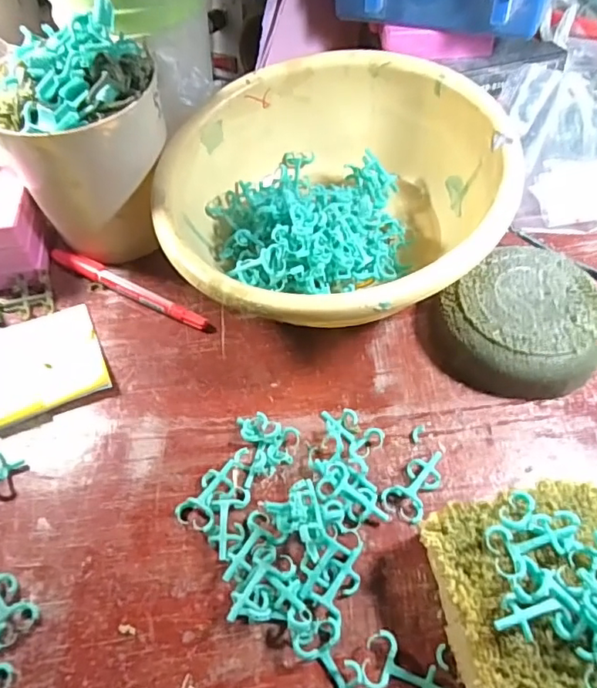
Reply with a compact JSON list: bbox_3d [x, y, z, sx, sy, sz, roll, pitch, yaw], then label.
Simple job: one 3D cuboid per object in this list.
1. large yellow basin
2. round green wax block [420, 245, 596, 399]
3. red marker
[{"bbox_3d":[0.022,-0.093,0.376,0.217,0.095,0.220,-2,54,3],"label":"large yellow basin"},{"bbox_3d":[0.140,-0.013,0.351,0.102,0.035,0.099,-27,57,-15],"label":"round green wax block"},{"bbox_3d":[-0.123,-0.041,0.398,0.138,0.011,0.013,23,59,19],"label":"red marker"}]

